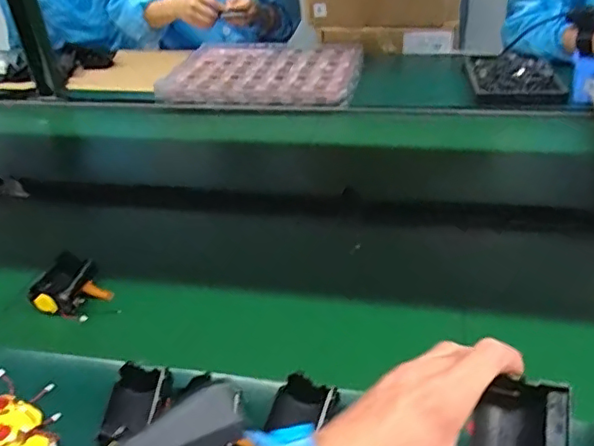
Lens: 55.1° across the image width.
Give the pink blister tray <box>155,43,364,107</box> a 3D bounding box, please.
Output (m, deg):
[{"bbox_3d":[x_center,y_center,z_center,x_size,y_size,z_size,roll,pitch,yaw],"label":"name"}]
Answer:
[{"bbox_3d":[-0.057,-0.308,1.157,0.366,0.049,0.300,2,36,11],"label":"pink blister tray"}]

